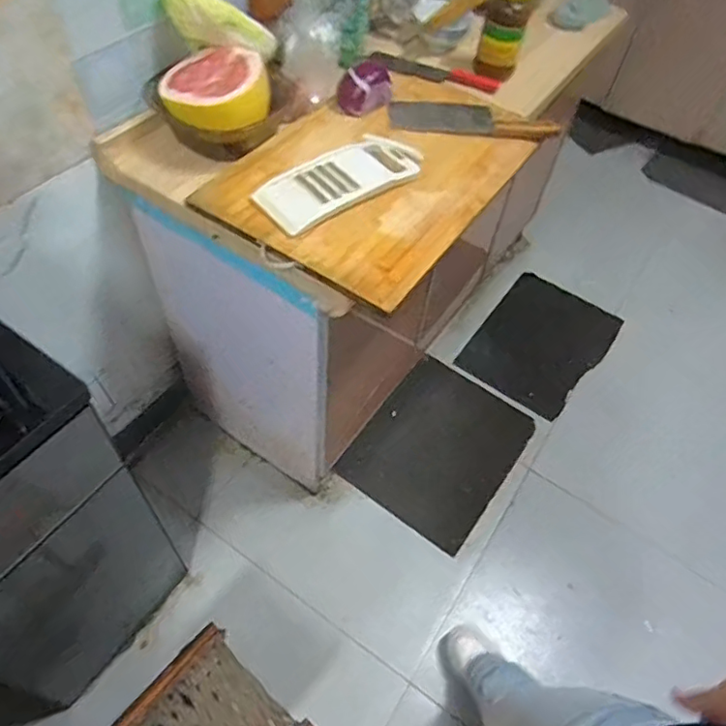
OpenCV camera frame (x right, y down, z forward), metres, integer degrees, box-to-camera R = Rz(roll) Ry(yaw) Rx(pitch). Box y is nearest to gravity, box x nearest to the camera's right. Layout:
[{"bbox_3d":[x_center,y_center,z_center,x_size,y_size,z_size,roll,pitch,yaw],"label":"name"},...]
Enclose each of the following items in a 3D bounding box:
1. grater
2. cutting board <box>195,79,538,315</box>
[{"bbox_3d":[-0.028,-0.286,0.889,0.280,0.017,0.110,-36,65,-26],"label":"grater"},{"bbox_3d":[0.030,-0.333,0.947,0.374,0.027,0.546,31,57,16],"label":"cutting board"}]

